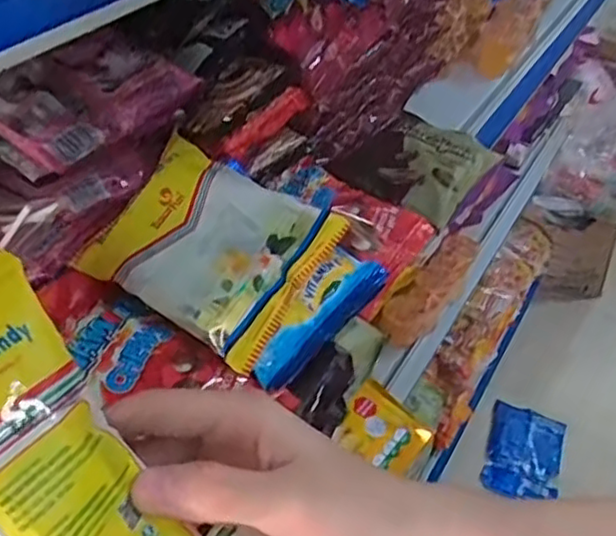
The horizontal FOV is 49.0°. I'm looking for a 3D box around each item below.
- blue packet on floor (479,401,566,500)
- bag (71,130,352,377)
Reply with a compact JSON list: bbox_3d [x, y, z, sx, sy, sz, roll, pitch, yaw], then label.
[{"bbox_3d":[0.496,0.423,1.553,0.169,0.054,0.248,16,44,13],"label":"blue packet on floor"},{"bbox_3d":[-0.063,-0.021,0.471,0.137,0.022,0.133,31,65,8],"label":"bag"}]

